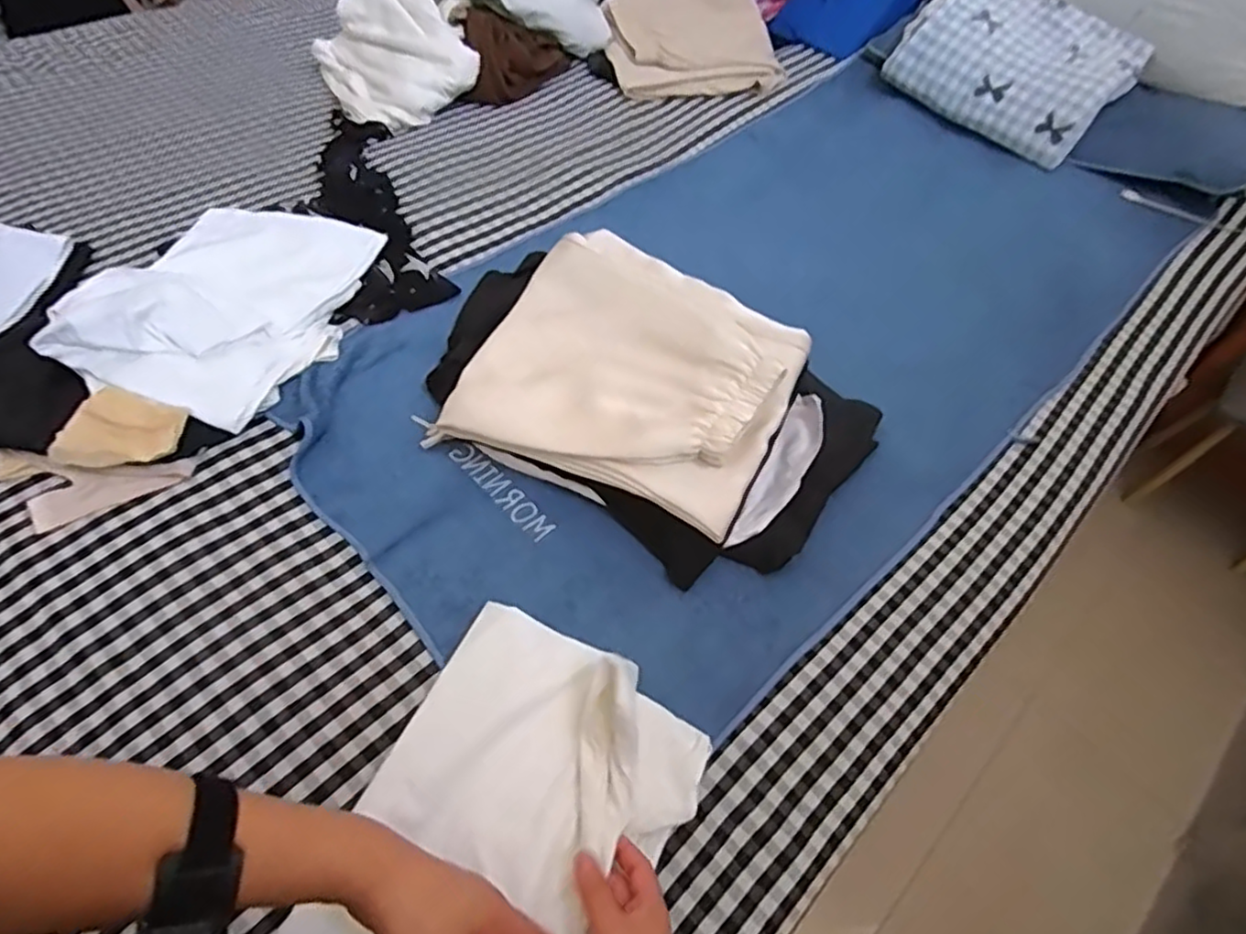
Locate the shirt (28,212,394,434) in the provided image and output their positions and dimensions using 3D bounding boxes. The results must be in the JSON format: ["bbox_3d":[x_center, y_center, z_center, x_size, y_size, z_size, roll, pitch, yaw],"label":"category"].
[{"bbox_3d":[-0.467,-0.207,0.814,0.247,0.099,0.352,7,54,2],"label":"shirt"}]

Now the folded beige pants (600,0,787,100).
[{"bbox_3d":[0.120,-0.830,1.297,0.302,0.039,0.337,-13,69,-3],"label":"folded beige pants"}]

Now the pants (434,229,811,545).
[{"bbox_3d":[0.014,-0.115,0.744,0.336,0.081,0.293,21,56,12],"label":"pants"}]

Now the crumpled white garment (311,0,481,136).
[{"bbox_3d":[-0.403,-0.729,1.196,0.232,0.126,0.312,-24,58,-19],"label":"crumpled white garment"}]

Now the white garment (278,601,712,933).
[{"bbox_3d":[-0.086,0.274,0.508,0.224,0.064,0.306,22,56,13],"label":"white garment"}]

